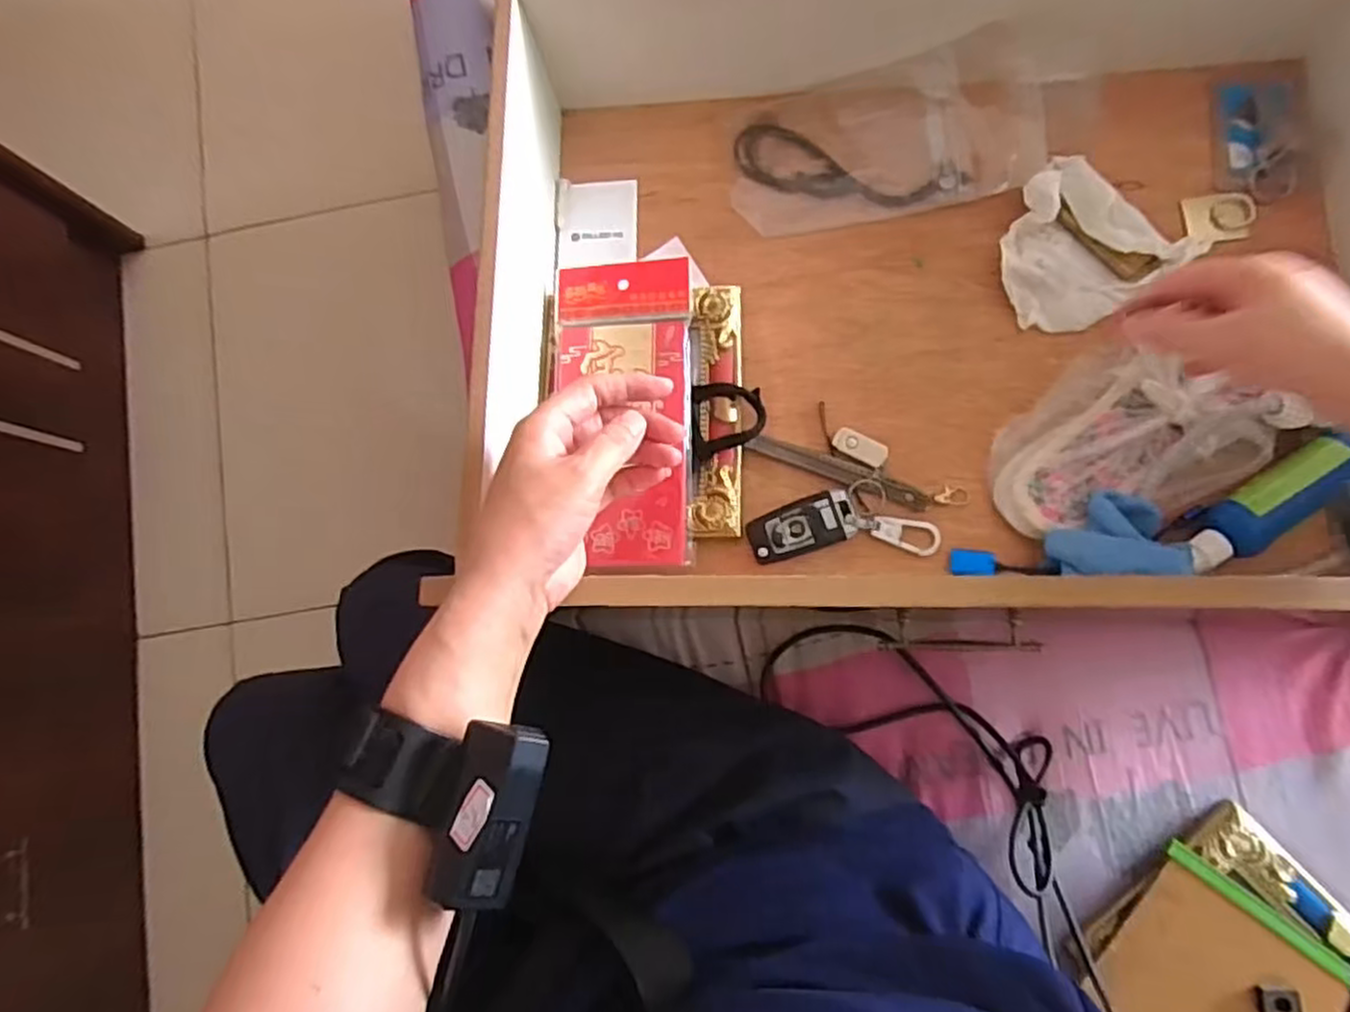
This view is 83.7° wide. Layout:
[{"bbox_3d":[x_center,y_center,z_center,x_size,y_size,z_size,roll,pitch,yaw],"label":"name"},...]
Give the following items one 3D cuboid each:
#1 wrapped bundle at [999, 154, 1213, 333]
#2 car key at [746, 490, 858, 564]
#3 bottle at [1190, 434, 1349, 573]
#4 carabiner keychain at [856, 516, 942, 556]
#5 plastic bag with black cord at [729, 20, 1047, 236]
[{"bbox_3d":[0.270,-0.177,0.511,0.100,0.039,0.104,-1,81,3],"label":"wrapped bundle"},{"bbox_3d":[0.084,0.014,0.506,0.068,0.018,0.036,-17,81,1],"label":"car key"},{"bbox_3d":[0.358,0.001,0.454,0.102,0.031,0.029,-45,81,16],"label":"bottle"},{"bbox_3d":[0.150,0.015,0.502,0.058,0.011,0.023,23,78,2],"label":"carabiner keychain"},{"bbox_3d":[0.151,-0.267,0.551,0.215,0.027,0.110,-8,83,12],"label":"plastic bag with black cord"}]

